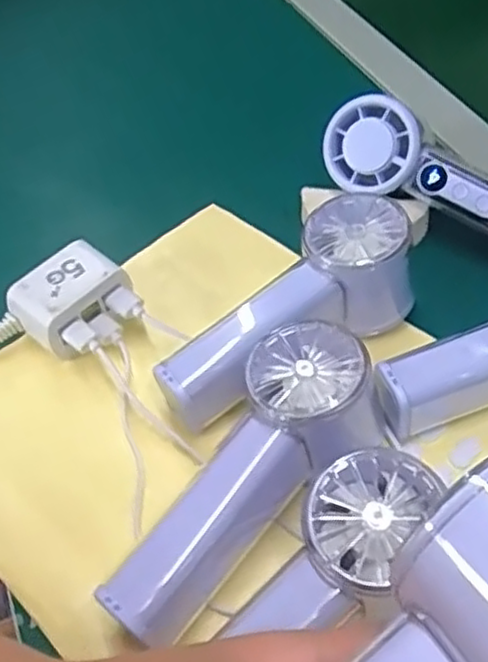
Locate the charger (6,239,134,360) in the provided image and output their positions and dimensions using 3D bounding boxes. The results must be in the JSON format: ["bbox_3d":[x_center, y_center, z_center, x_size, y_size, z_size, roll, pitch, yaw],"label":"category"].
[{"bbox_3d":[-0.095,-0.015,0.395,0.046,0.042,0.061,34,59,27],"label":"charger"}]

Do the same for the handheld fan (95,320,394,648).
[{"bbox_3d":[0.004,0.067,0.305,0.059,0.059,0.151,33,59,26],"label":"handheld fan"}]

